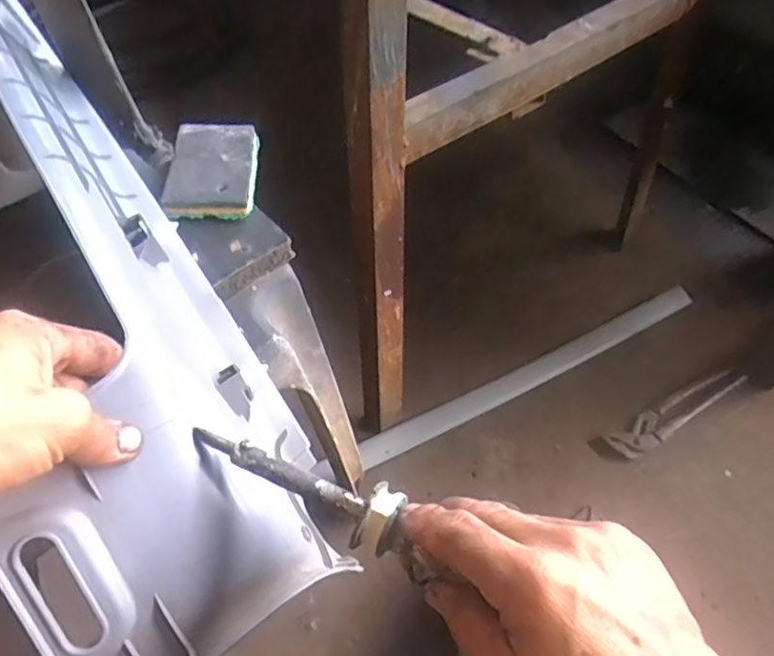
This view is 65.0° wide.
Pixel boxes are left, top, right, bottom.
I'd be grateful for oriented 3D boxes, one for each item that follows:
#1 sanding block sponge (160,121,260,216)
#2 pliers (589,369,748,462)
[{"bbox_3d":[-0.143,-0.132,0.504,0.068,0.013,0.104,-2,54,-2],"label":"sanding block sponge"},{"bbox_3d":[0.403,0.121,0.851,0.254,0.018,0.050,-22,57,-16],"label":"pliers"}]

